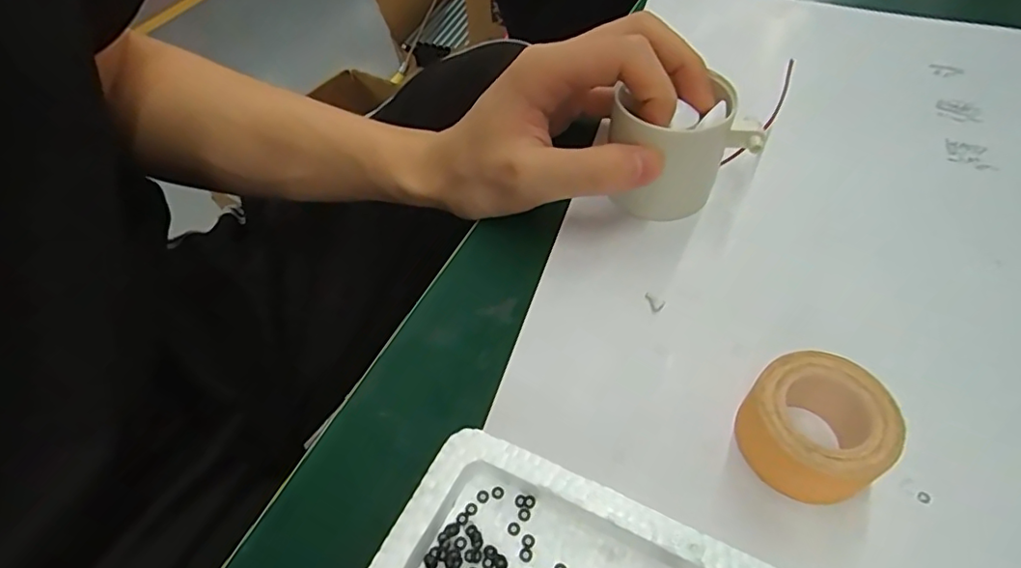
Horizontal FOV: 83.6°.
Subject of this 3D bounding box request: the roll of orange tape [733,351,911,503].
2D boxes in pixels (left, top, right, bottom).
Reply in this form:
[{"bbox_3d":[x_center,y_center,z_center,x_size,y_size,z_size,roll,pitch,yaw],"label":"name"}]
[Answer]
[{"bbox_3d":[0.104,0.049,0.195,0.043,0.026,0.041,-1,51,2],"label":"roll of orange tape"}]

